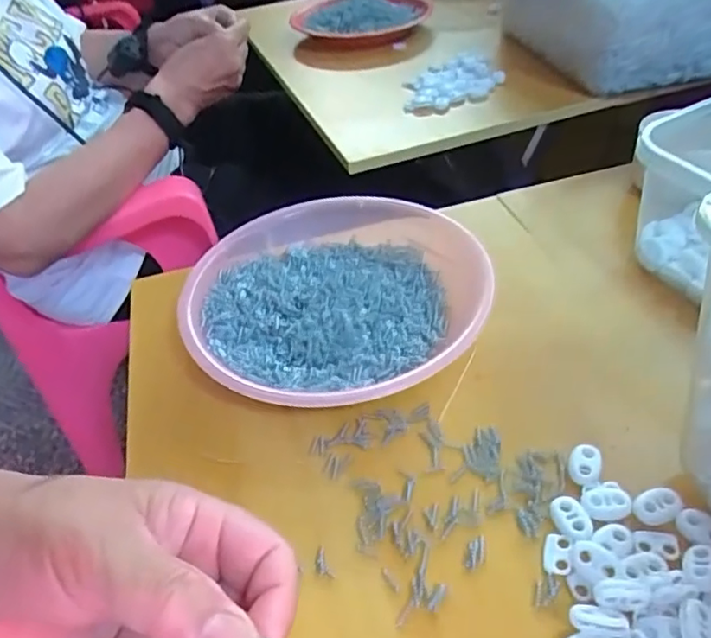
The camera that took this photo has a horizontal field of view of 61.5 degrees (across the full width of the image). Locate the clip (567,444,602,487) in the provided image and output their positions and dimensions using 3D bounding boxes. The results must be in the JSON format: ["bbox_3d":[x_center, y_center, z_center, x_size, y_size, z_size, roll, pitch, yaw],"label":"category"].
[{"bbox_3d":[0.113,0.071,0.293,0.015,0.004,0.022,13,46,20],"label":"clip"}]

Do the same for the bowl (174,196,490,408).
[{"bbox_3d":[-0.009,-0.017,0.387,0.202,0.041,0.193,-24,45,-18],"label":"bowl"}]

